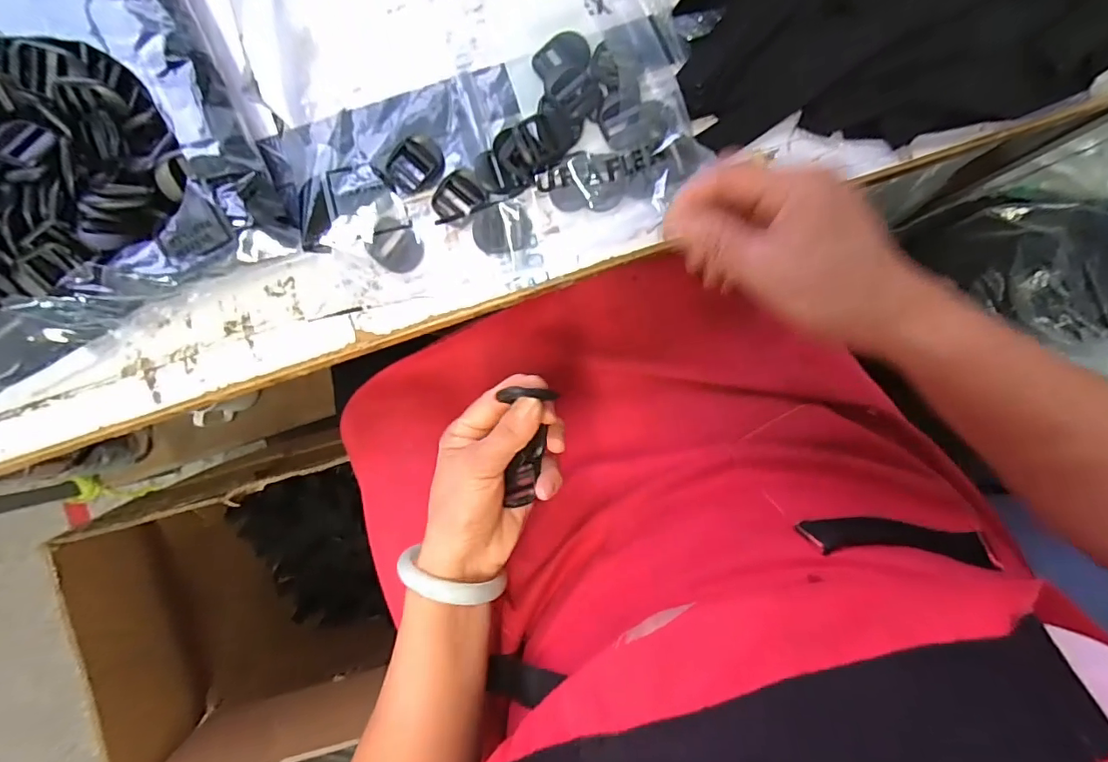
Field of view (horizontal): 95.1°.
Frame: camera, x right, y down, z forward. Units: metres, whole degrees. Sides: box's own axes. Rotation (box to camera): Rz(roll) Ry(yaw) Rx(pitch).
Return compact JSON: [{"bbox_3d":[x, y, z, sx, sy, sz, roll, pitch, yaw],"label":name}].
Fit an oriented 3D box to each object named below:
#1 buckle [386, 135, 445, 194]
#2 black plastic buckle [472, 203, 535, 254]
[{"bbox_3d":[-0.097,-0.151,0.355,0.033,0.004,0.039,45,91,2],"label":"buckle"},{"bbox_3d":[-0.036,-0.106,0.352,0.040,0.010,0.032,3,90,2],"label":"black plastic buckle"}]

